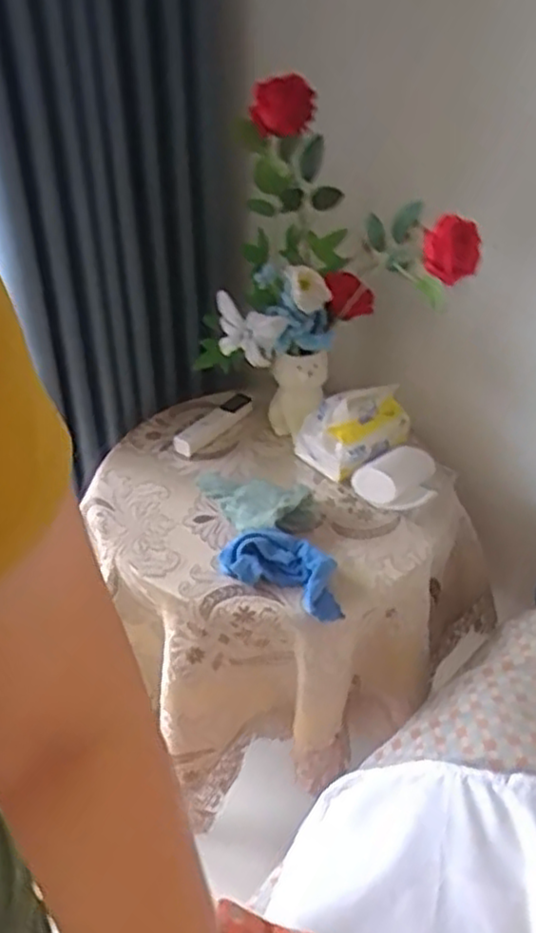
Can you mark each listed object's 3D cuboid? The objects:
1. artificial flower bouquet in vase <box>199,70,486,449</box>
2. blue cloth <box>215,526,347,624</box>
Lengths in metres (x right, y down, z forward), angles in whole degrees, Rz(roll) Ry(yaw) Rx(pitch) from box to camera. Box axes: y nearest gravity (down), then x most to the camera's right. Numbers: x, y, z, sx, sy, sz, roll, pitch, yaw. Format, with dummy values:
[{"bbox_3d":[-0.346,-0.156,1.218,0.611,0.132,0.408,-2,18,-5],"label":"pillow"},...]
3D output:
[{"bbox_3d":[0.054,-0.192,0.830,0.238,0.422,0.314,-7,39,-9],"label":"artificial flower bouquet in vase"},{"bbox_3d":[0.022,0.117,0.828,0.158,0.037,0.080,23,43,25],"label":"blue cloth"}]

